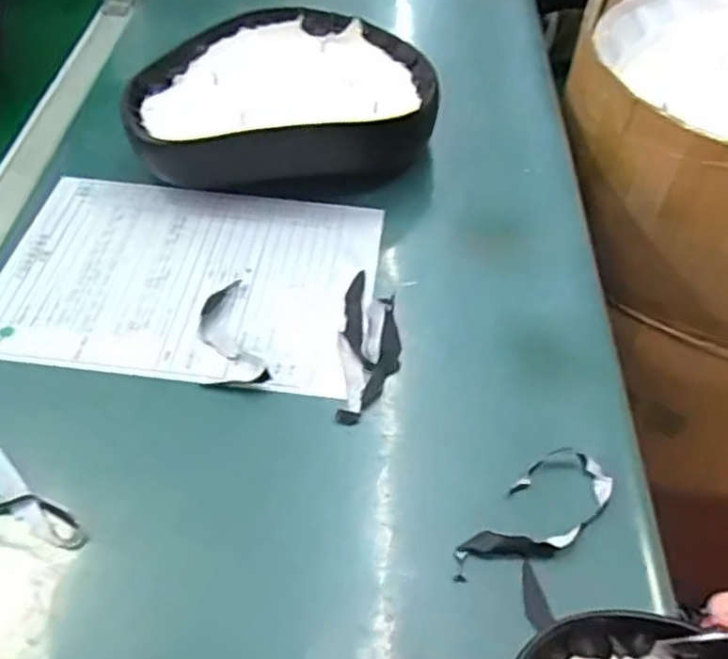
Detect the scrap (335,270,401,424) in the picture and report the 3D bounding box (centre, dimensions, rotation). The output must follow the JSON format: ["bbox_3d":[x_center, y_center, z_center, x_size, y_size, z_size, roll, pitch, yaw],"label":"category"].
[{"bbox_3d":[0.004,0.010,0.531,0.044,0.007,0.139,3,49,-4],"label":"scrap"}]

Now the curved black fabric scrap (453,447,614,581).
[{"bbox_3d":[0.106,0.117,0.436,0.048,0.015,0.119,39,56,24],"label":"curved black fabric scrap"}]

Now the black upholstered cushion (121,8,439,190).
[{"bbox_3d":[-0.077,-0.218,0.674,0.271,0.075,0.215,-6,51,-11],"label":"black upholstered cushion"}]

